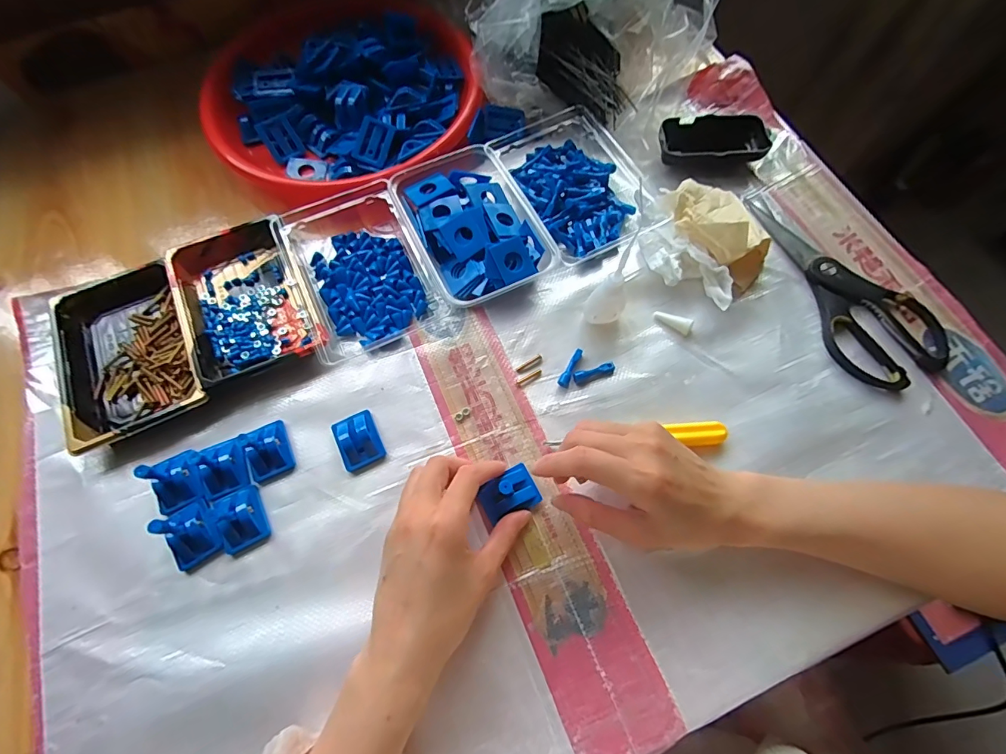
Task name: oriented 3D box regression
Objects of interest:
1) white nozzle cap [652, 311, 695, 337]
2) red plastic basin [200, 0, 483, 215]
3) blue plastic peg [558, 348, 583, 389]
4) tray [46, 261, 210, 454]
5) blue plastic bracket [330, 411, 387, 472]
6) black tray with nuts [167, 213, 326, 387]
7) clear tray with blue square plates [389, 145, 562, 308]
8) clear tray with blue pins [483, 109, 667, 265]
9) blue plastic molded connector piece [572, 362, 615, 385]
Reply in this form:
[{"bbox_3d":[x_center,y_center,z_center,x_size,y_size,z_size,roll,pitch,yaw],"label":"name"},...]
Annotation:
[{"bbox_3d":[0.154,-0.051,0.411,0.035,0.011,0.013,31,72,13],"label":"white nozzle cap"},{"bbox_3d":[-0.177,-0.326,0.500,0.283,0.057,0.273,0,68,1],"label":"red plastic basin"},{"bbox_3d":[0.061,-0.009,0.400,0.010,0.006,0.039,26,71,11],"label":"blue plastic peg"},{"bbox_3d":[-0.335,-0.023,0.401,0.109,0.022,0.163,-25,69,-9],"label":"tray"},{"bbox_3d":[-0.121,0.051,0.375,0.034,0.015,0.045,-23,69,-8],"label":"blue plastic bracket"},{"bbox_3d":[-0.237,-0.075,0.415,0.107,0.028,0.165,-25,69,-9],"label":"black tray with nuts"},{"bbox_3d":[-0.030,-0.142,0.437,0.108,0.036,0.162,-25,69,-9],"label":"clear tray with blue square plates"},{"bbox_3d":[0.064,-0.202,0.460,0.120,0.036,0.186,-26,69,-9],"label":"clear tray with blue pins"},{"bbox_3d":[0.080,-0.004,0.393,0.037,0.007,0.011,-21,69,-7],"label":"blue plastic molded connector piece"}]

